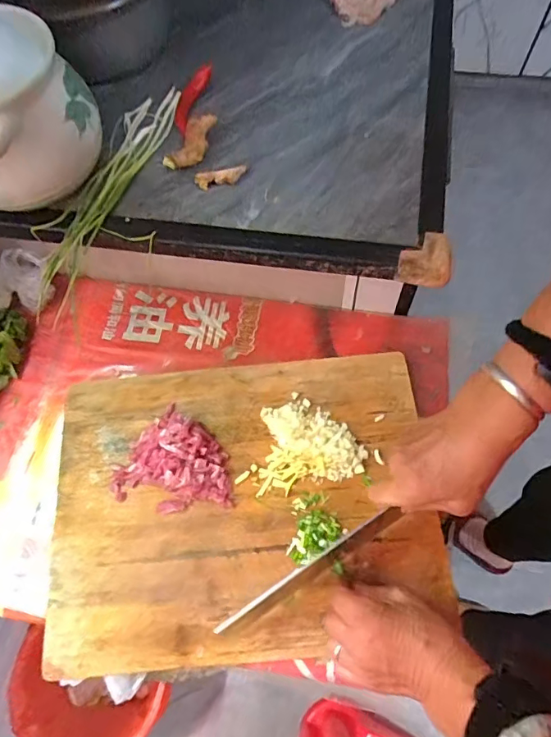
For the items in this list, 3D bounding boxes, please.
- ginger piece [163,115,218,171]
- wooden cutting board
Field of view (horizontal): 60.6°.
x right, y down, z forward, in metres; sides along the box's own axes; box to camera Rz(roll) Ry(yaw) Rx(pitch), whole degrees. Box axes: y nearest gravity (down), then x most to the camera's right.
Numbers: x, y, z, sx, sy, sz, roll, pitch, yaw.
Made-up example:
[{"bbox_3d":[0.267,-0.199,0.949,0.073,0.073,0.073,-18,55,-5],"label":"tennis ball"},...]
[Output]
[{"bbox_3d":[-0.092,-0.248,0.515,0.032,0.015,0.080,15,69,10],"label":"ginger piece"},{"bbox_3d":[-0.034,0.130,0.485,0.385,0.028,0.289,-4,67,1],"label":"wooden cutting board"}]

